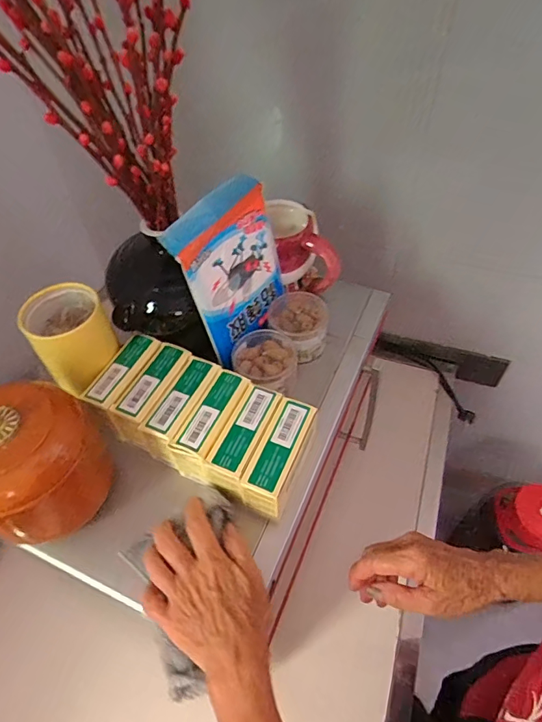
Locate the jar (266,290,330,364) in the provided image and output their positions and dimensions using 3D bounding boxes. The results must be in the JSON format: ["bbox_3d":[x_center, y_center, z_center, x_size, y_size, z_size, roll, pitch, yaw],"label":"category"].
[{"bbox_3d":[0.036,-0.043,0.580,0.073,0.055,0.077,-1,52,2],"label":"jar"}]

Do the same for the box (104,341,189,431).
[{"bbox_3d":[-0.131,0.041,0.509,0.042,0.069,0.110,17,55,15],"label":"box"}]

